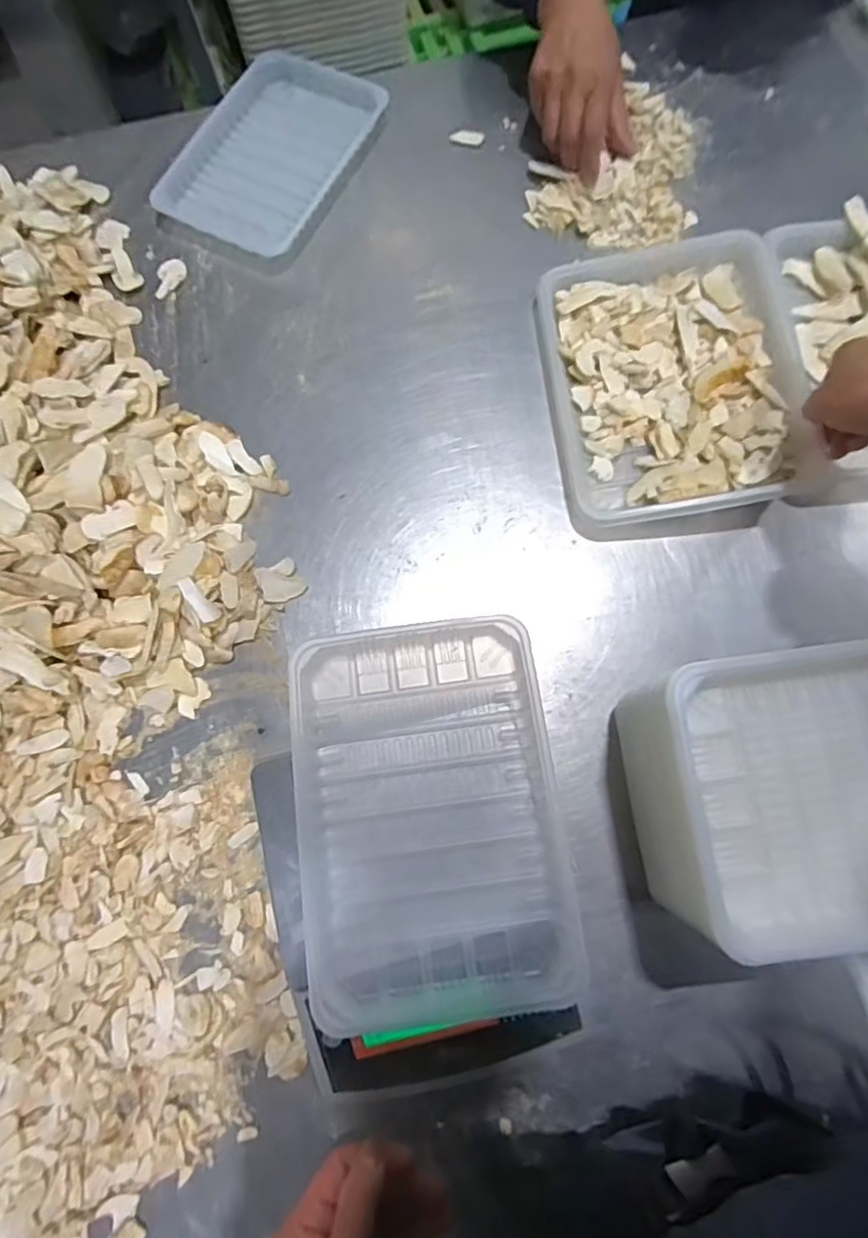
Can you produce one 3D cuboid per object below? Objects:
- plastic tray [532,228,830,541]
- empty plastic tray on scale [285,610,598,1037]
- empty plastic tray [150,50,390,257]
[{"bbox_3d":[0.213,-0.217,0.562,0.215,0.037,0.274,-7,76,0],"label":"plastic tray"},{"bbox_3d":[-0.003,0.123,0.401,0.162,0.031,0.237,-8,76,0],"label":"empty plastic tray on scale"},{"bbox_3d":[-0.177,-0.488,0.645,0.171,0.029,0.218,31,79,9],"label":"empty plastic tray"}]

